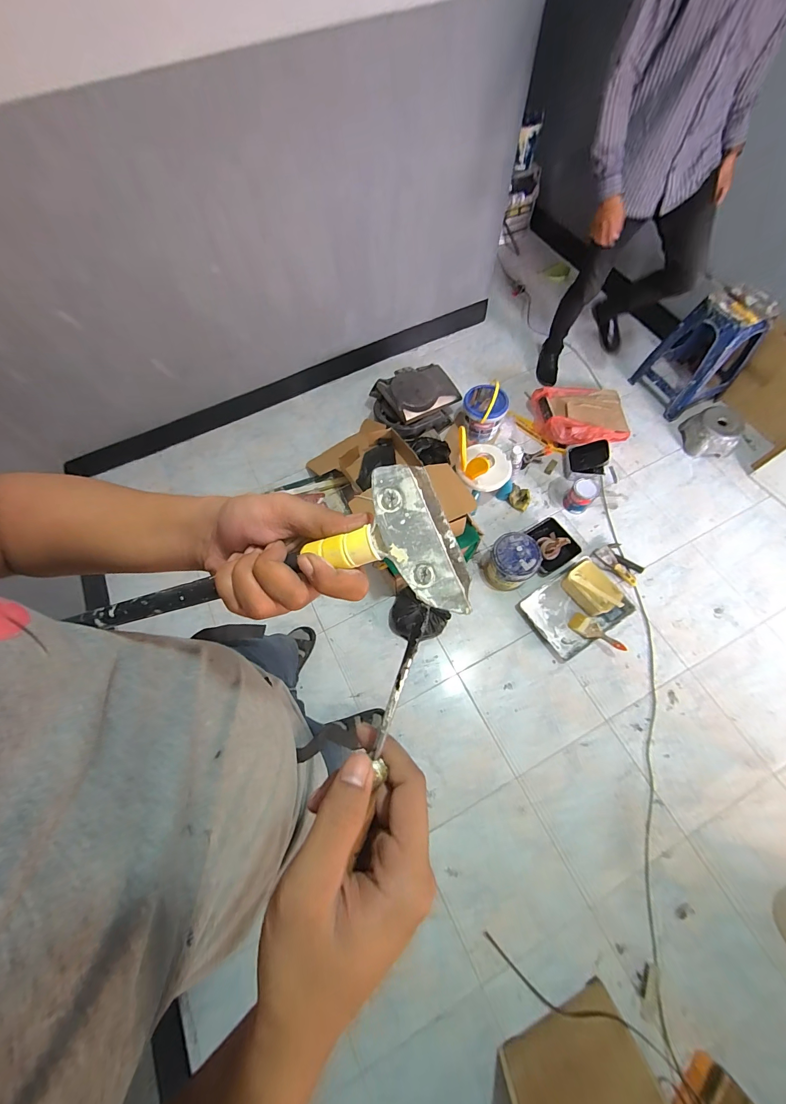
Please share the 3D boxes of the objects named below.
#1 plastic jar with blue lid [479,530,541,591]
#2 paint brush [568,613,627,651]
[{"bbox_3d":[0.483,0.046,1.570,0.185,0.217,0.187,0,66,-1],"label":"plastic jar with blue lid"},{"bbox_3d":[0.801,0.318,1.477,0.209,0.025,0.082,33,69,33],"label":"paint brush"}]

